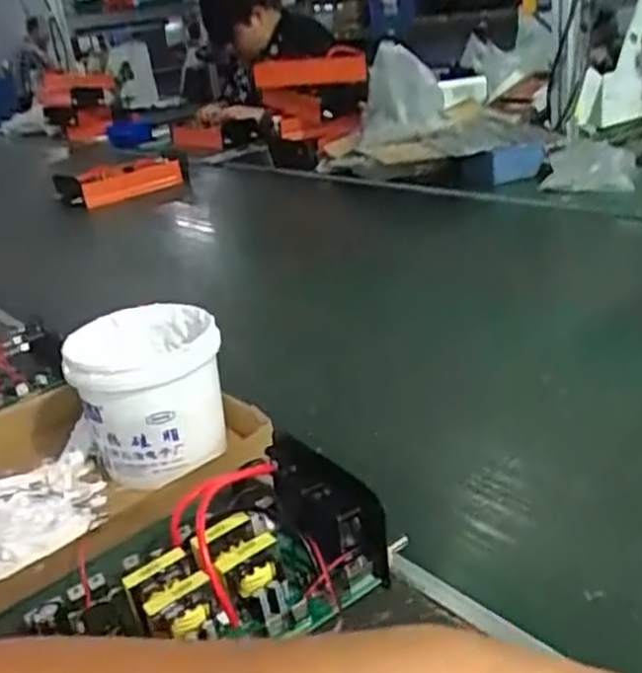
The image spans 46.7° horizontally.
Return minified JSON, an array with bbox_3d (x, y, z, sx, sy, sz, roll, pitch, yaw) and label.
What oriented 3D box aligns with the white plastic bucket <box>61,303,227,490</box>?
[{"bbox_3d":[-0.148,0.047,0.651,0.121,0.118,0.142,-15,25,-16],"label":"white plastic bucket"}]

